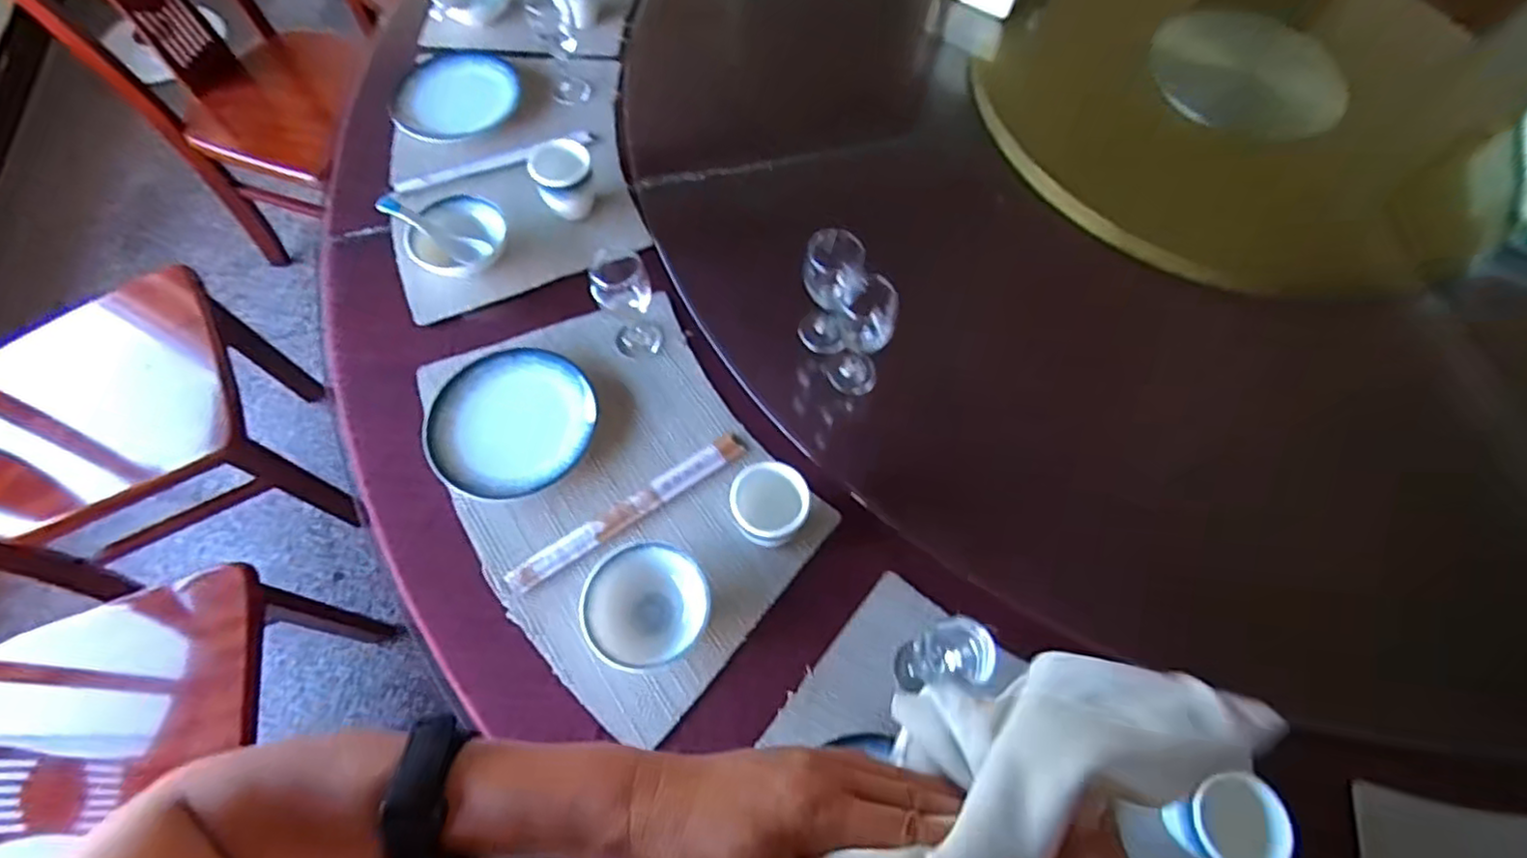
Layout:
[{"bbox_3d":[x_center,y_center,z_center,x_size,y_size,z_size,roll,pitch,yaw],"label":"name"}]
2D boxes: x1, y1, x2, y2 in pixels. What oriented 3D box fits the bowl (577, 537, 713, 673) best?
[{"bbox_3d":[-0.109,0.166,0.634,0.112,0.048,0.109,1,64,-1],"label":"bowl"}]

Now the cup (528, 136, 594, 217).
[{"bbox_3d":[-0.245,-0.308,0.834,0.070,0.067,0.073,1,64,-1],"label":"cup"}]

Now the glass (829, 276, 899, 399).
[{"bbox_3d":[0.101,-0.099,0.694,0.053,0.164,0.061,13,64,5],"label":"glass"}]

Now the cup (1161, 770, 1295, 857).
[{"bbox_3d":[0.362,0.312,0.538,0.071,0.070,0.068,1,64,-1],"label":"cup"}]

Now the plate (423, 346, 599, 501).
[{"bbox_3d":[-0.270,-0.011,0.726,0.171,0.015,0.171,1,64,-1],"label":"plate"}]

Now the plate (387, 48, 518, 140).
[{"bbox_3d":[-0.427,-0.464,0.944,0.139,0.021,0.165,33,68,14],"label":"plate"}]

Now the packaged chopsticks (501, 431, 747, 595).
[{"bbox_3d":[-0.135,0.082,0.694,0.265,0.012,0.029,-32,69,-16],"label":"packaged chopsticks"}]

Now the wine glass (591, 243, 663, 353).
[{"bbox_3d":[-0.148,-0.134,0.732,0.060,0.122,0.059,-18,66,-10],"label":"wine glass"}]

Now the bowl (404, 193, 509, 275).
[{"bbox_3d":[-0.368,-0.227,0.815,0.118,0.044,0.108,19,65,7],"label":"bowl"}]

